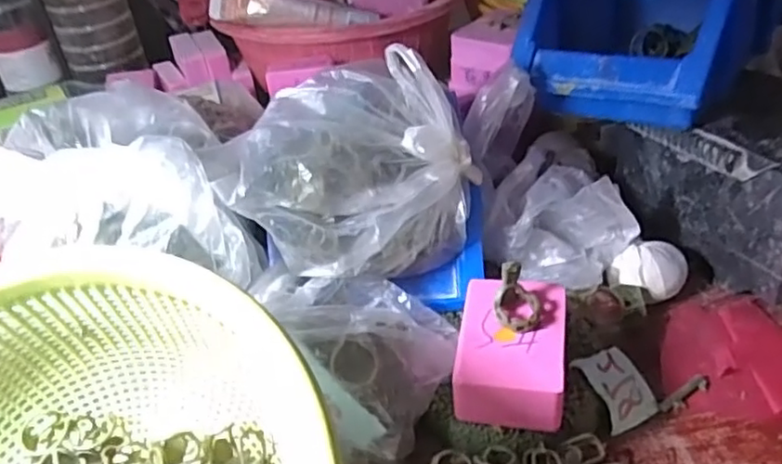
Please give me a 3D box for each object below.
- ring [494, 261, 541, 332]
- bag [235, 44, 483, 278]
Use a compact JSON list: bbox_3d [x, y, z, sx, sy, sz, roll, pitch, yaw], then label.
[{"bbox_3d":[0.060,0.032,0.300,0.020,0.026,0.022,-4,37,3],"label":"ring"},{"bbox_3d":[-0.018,-0.031,0.346,0.133,0.087,0.080,-19,39,-16],"label":"bag"}]

